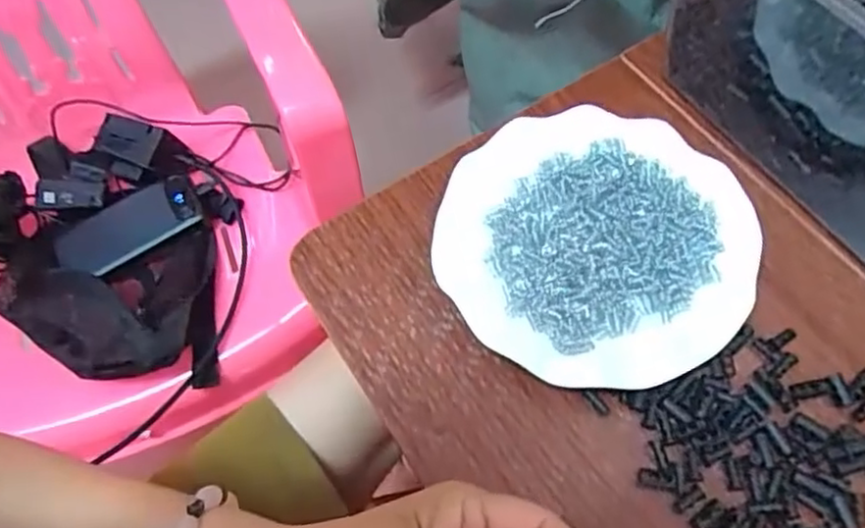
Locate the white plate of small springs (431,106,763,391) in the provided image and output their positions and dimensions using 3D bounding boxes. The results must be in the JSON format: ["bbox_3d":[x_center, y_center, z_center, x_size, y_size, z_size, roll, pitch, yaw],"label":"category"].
[{"bbox_3d":[0.098,-0.012,0.415,0.183,0.030,0.178,-2,63,3],"label":"white plate of small springs"}]

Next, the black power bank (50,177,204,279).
[{"bbox_3d":[-0.319,-0.039,0.713,0.144,0.022,0.064,-30,65,-11],"label":"black power bank"}]

